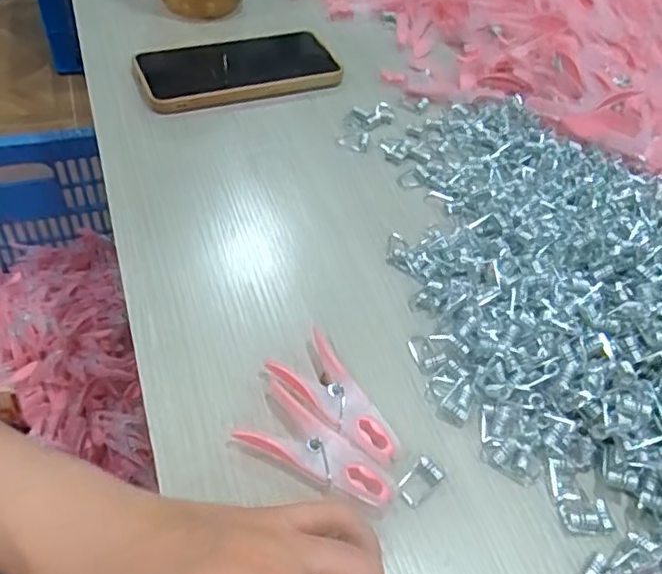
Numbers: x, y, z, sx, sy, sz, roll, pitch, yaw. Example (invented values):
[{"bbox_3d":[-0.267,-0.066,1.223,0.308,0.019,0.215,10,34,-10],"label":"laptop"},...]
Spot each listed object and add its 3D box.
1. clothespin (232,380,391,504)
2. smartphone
[{"bbox_3d":[-0.006,0.079,0.299,0.075,0.010,0.032,28,54,19],"label":"clothespin"},{"bbox_3d":[-0.074,-0.176,0.509,0.159,0.014,0.078,-17,53,-16],"label":"smartphone"}]

